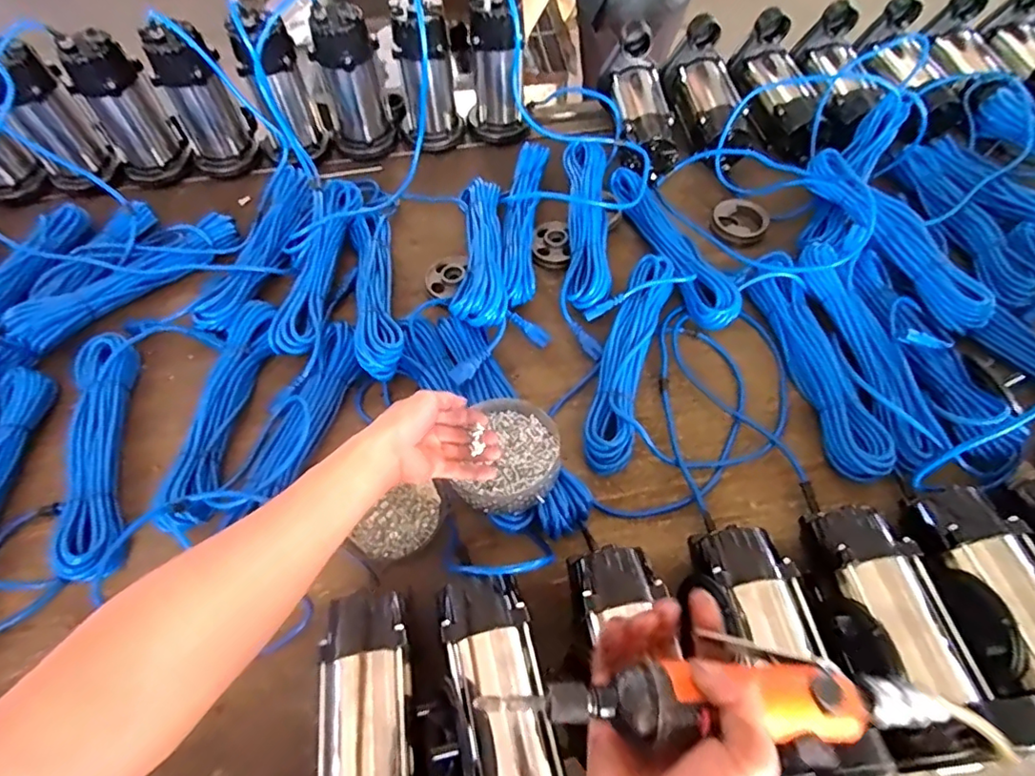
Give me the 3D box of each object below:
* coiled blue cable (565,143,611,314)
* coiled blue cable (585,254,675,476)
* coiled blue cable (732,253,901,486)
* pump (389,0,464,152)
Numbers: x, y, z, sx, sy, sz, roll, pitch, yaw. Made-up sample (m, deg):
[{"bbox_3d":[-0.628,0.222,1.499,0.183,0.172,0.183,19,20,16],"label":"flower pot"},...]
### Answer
[{"bbox_3d":[0.109,-0.265,0.920,0.071,0.046,0.358,2,57,2],"label":"coiled blue cable"},{"bbox_3d":[0.153,-0.041,0.793,0.071,0.044,0.348,15,58,10],"label":"coiled blue cable"},{"bbox_3d":[0.404,-0.040,0.786,0.075,0.047,0.357,-10,57,-5],"label":"coiled blue cable"},{"bbox_3d":[-0.164,-0.542,1.011,0.113,0.244,0.110,-7,57,-4],"label":"pump"}]

